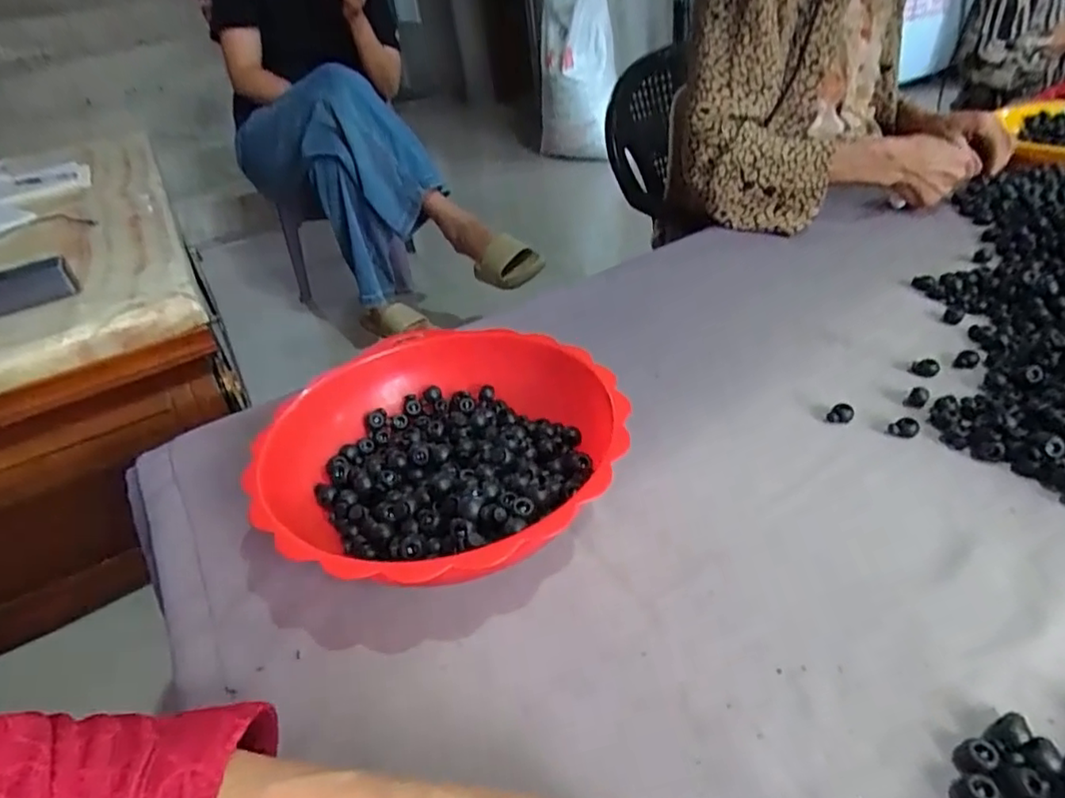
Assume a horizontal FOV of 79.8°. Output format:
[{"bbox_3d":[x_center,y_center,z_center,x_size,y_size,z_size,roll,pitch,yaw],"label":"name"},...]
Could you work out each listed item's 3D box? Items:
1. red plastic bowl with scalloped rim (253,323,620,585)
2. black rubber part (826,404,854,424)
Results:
[{"bbox_3d":[-0.049,0.048,0.435,0.216,0.078,0.230,-5,36,4],"label":"red plastic bowl with scalloped rim"},{"bbox_3d":[0.236,0.011,0.489,0.018,0.013,0.014,13,39,27],"label":"black rubber part"}]

